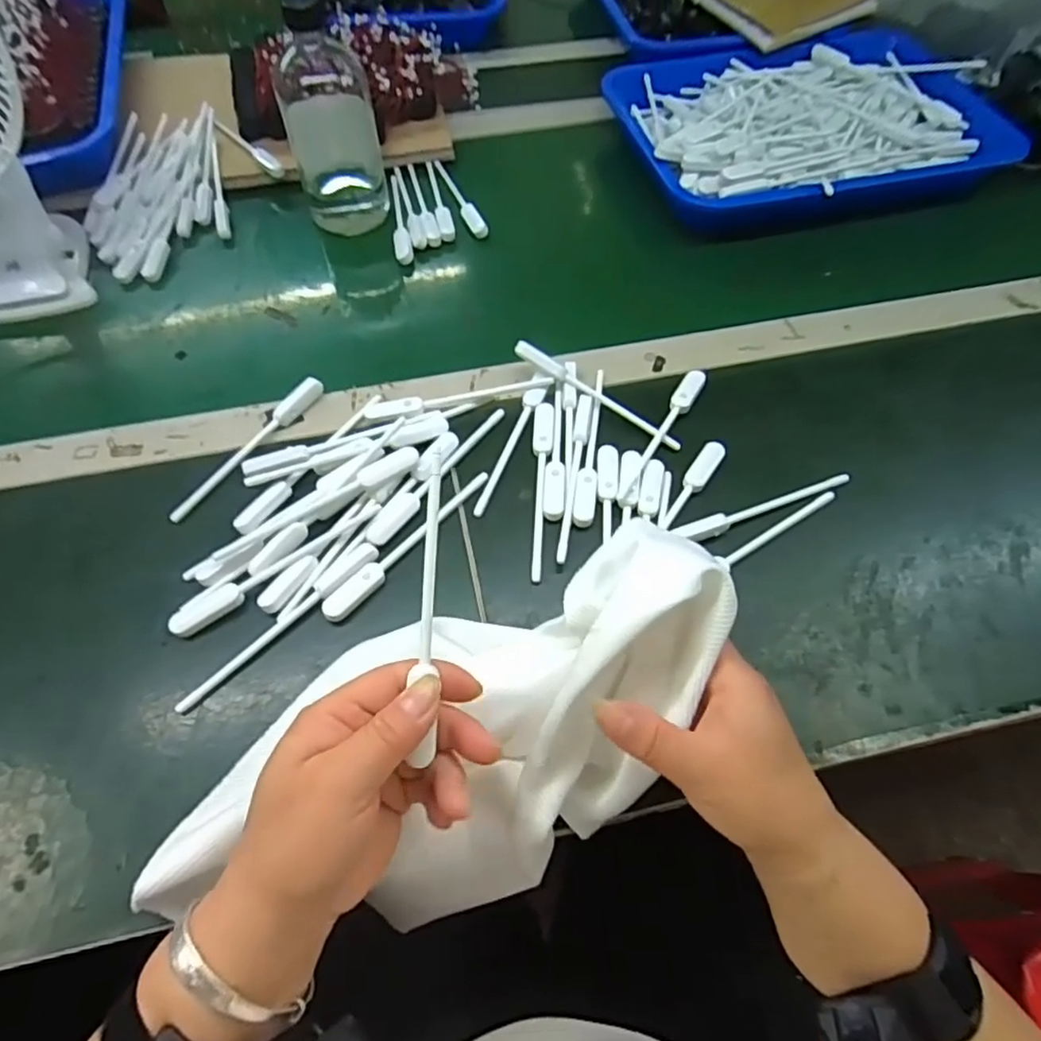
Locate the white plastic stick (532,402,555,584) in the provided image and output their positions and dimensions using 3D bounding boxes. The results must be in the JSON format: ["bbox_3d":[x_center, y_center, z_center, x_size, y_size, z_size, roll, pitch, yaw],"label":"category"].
[{"bbox_3d":[0.015,-0.025,0.436,0.015,0.005,0.143,2,58,1],"label":"white plastic stick"}]

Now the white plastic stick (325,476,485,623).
[{"bbox_3d":[-0.070,0.013,0.412,0.018,0.009,0.142,38,65,21],"label":"white plastic stick"}]

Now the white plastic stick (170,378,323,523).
[{"bbox_3d":[-0.195,-0.054,0.456,0.016,0.015,0.142,27,62,16],"label":"white plastic stick"}]

